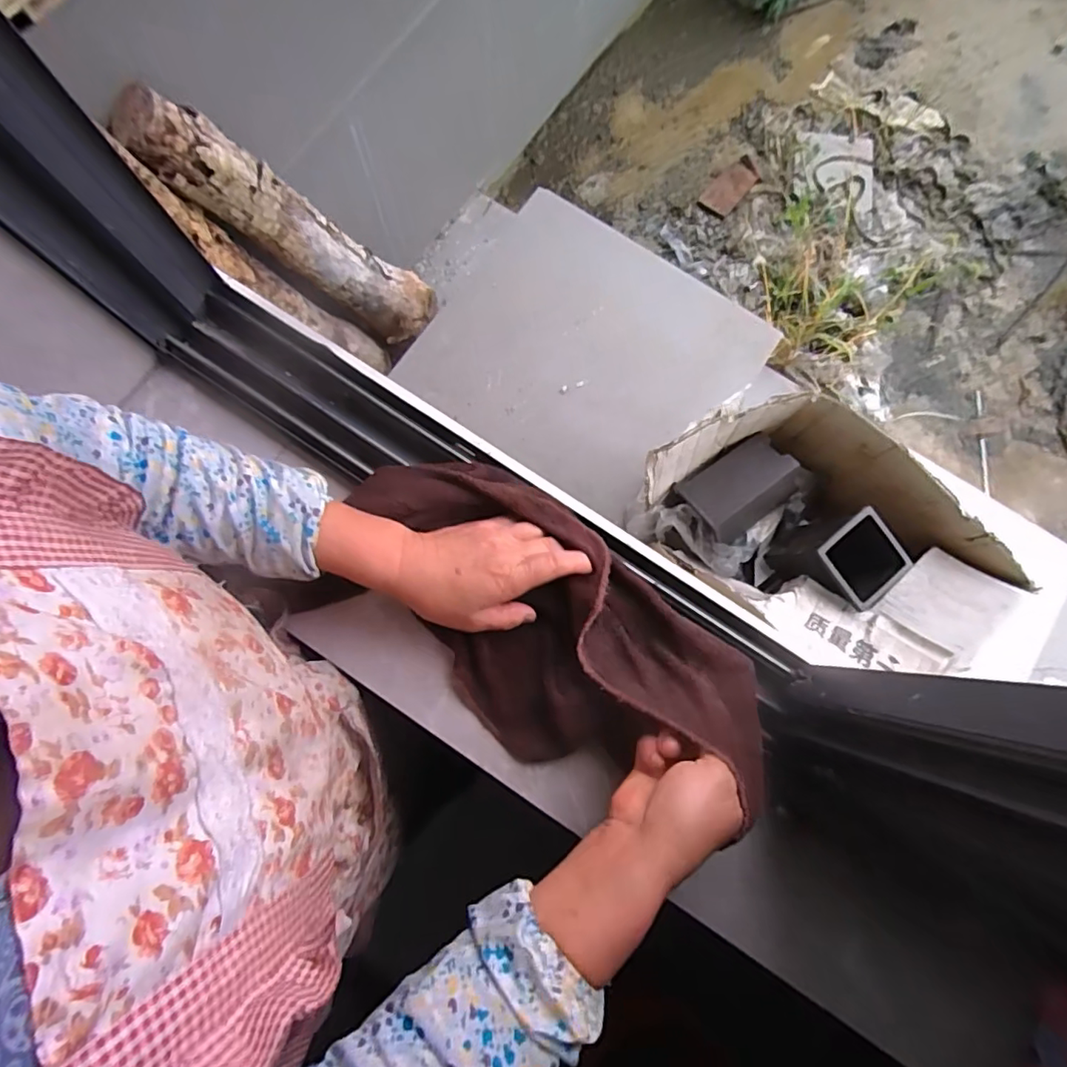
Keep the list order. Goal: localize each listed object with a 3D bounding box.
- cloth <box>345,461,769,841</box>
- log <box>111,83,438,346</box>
[{"bbox_3d":[0.006,0.075,0.450,0.371,0.107,0.179,42,82,6],"label":"cloth"},{"bbox_3d":[-0.436,-0.572,1.122,0.140,0.752,0.120,-19,80,20],"label":"log"}]

